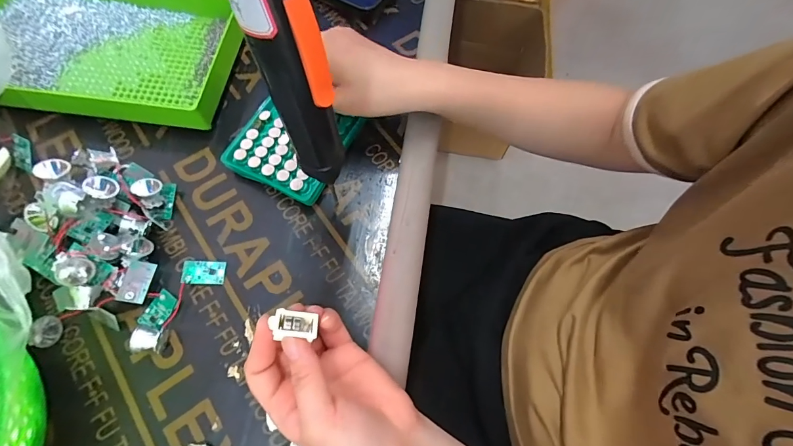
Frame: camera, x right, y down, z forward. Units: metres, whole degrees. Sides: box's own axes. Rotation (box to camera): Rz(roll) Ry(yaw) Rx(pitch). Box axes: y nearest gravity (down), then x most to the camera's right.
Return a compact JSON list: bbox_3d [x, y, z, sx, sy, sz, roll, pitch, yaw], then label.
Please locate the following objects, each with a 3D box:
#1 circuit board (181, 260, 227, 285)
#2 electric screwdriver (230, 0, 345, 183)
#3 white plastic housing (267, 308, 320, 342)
[{"bbox_3d":[-0.162,0.041,0.314,0.033,0.004,0.020,6,69,-14],"label":"circuit board"},{"bbox_3d":[-0.053,-0.076,0.199,0.031,0.164,0.036,-22,70,-10],"label":"electric screwdriver"},{"bbox_3d":[-0.067,0.068,0.239,0.026,0.012,0.018,22,35,-14],"label":"white plastic housing"}]

